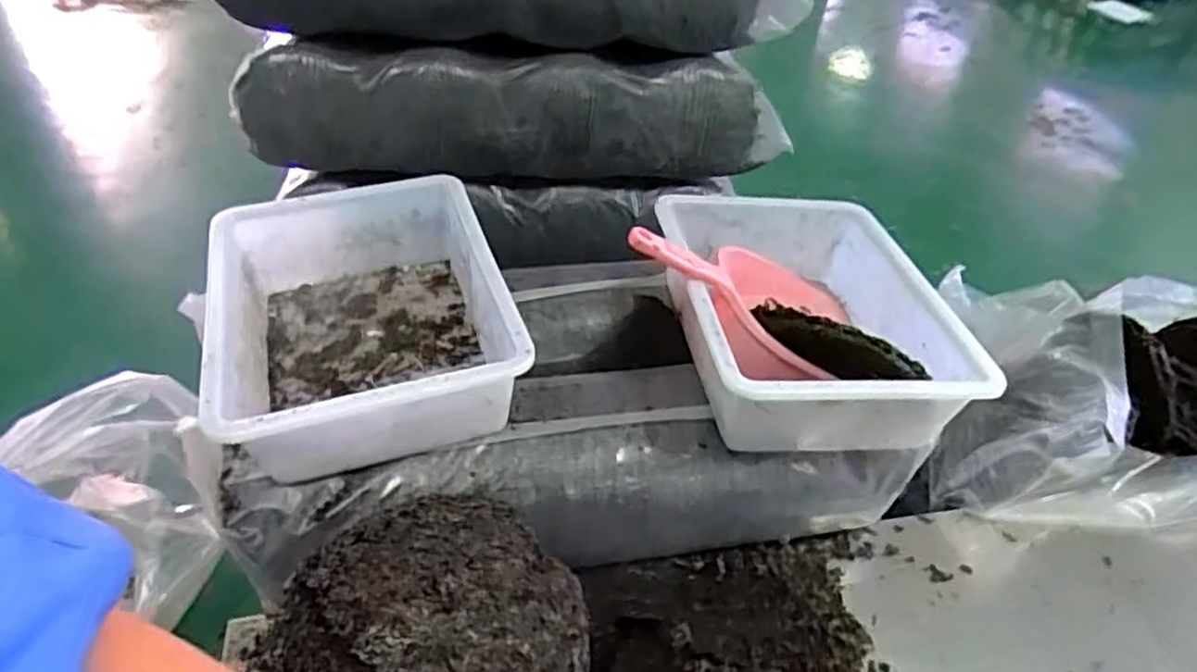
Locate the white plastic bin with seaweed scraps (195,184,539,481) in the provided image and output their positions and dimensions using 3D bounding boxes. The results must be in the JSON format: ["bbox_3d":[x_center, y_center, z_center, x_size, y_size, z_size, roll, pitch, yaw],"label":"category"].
[{"bbox_3d":[-0.245,-0.018,0.767,0.283,0.116,0.361,-10,46,-16],"label":"white plastic bin with seaweed scraps"}]

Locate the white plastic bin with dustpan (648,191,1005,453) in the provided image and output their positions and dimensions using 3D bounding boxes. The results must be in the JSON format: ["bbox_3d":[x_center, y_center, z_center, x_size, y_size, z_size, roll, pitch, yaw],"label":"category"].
[{"bbox_3d":[0.213,-0.034,0.823,0.304,0.133,0.365,-2,44,-8],"label":"white plastic bin with dustpan"}]

